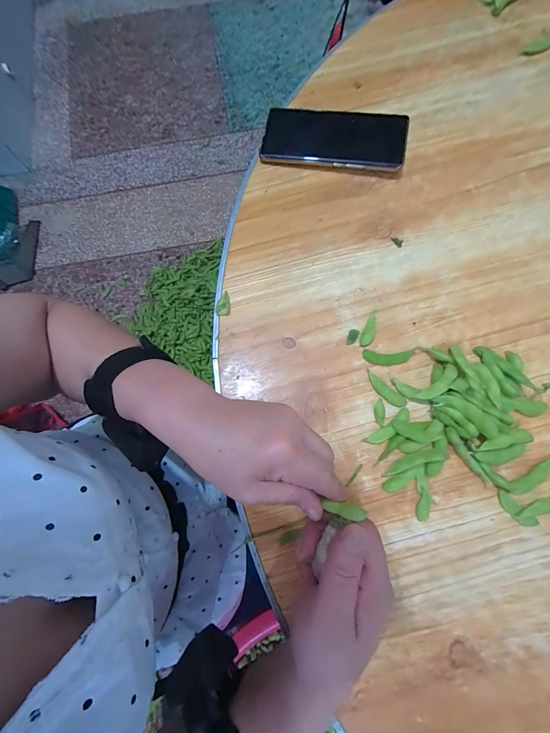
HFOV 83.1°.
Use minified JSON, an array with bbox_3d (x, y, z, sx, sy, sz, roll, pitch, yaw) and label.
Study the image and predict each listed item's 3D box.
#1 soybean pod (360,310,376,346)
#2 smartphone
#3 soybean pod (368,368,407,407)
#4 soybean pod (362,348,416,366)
[{"bbox_3d":[0.097,-0.039,0.316,0.012,0.006,0.039,24,79,7],"label":"soybean pod"},{"bbox_3d":[0.069,-0.264,0.361,0.160,0.015,0.071,9,78,4],"label":"smartphone"},{"bbox_3d":[0.107,0.022,0.302,0.046,0.006,0.013,43,82,10],"label":"soybean pod"},{"bbox_3d":[0.114,-0.009,0.309,0.050,0.005,0.016,0,77,2],"label":"soybean pod"}]

